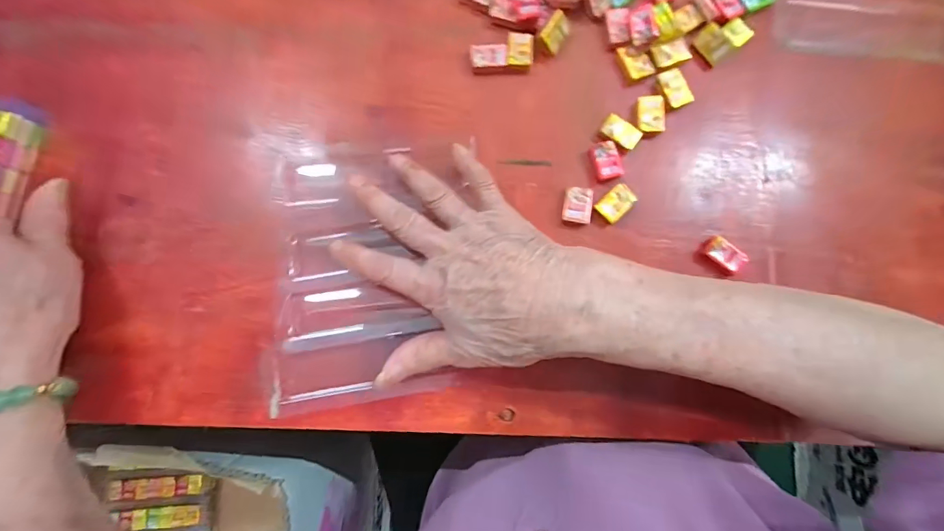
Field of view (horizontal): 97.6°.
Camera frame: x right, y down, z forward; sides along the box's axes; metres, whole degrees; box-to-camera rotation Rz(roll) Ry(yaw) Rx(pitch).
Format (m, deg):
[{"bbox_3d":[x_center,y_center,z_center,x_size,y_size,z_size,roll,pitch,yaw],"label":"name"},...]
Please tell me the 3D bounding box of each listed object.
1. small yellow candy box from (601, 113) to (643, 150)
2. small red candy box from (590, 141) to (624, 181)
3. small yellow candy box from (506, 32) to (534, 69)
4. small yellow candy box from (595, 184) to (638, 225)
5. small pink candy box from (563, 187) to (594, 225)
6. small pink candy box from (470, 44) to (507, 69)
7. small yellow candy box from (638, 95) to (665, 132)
[{"bbox_3d":[0.104,-0.093,0.285,0.026,0.004,0.016,40,84,4],"label":"small yellow candy box"},{"bbox_3d":[0.093,-0.072,0.283,0.018,0.004,0.027,-11,83,-3],"label":"small red candy box"},{"bbox_3d":[0.034,-0.152,0.292,0.018,0.005,0.023,4,83,-1],"label":"small yellow candy box"},{"bbox_3d":[0.098,-0.042,0.281,0.026,0.004,0.018,-41,86,-6],"label":"small yellow candy box"},{"bbox_3d":[0.072,-0.041,0.280,0.018,0.005,0.024,8,83,0],"label":"small pink candy box"},{"bbox_3d":[0.012,-0.149,0.292,0.025,0.004,0.018,-4,83,-2],"label":"small pink candy box"},{"bbox_3d":[0.125,-0.106,0.286,0.018,0.004,0.026,3,83,-1],"label":"small yellow candy box"}]

